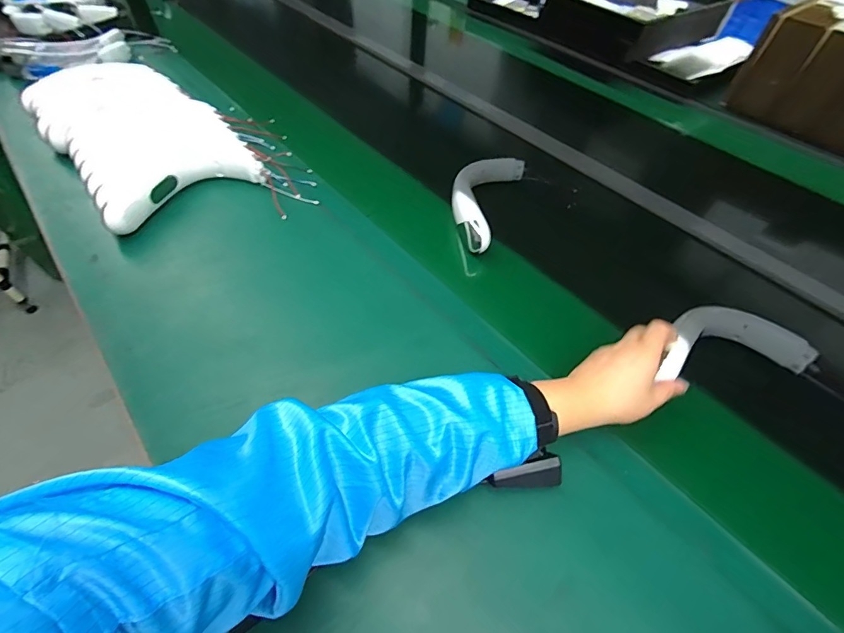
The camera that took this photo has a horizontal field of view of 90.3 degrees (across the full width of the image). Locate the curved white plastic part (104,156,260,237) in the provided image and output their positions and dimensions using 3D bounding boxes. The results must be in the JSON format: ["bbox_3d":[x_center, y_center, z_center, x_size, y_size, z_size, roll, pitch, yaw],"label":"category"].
[{"bbox_3d":[-0.370,-0.204,0.647,0.229,0.044,0.083,-31,59,-25],"label":"curved white plastic part"}]

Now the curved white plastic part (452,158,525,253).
[{"bbox_3d":[0.094,-0.195,0.675,0.090,0.039,0.222,20,53,12],"label":"curved white plastic part"}]

